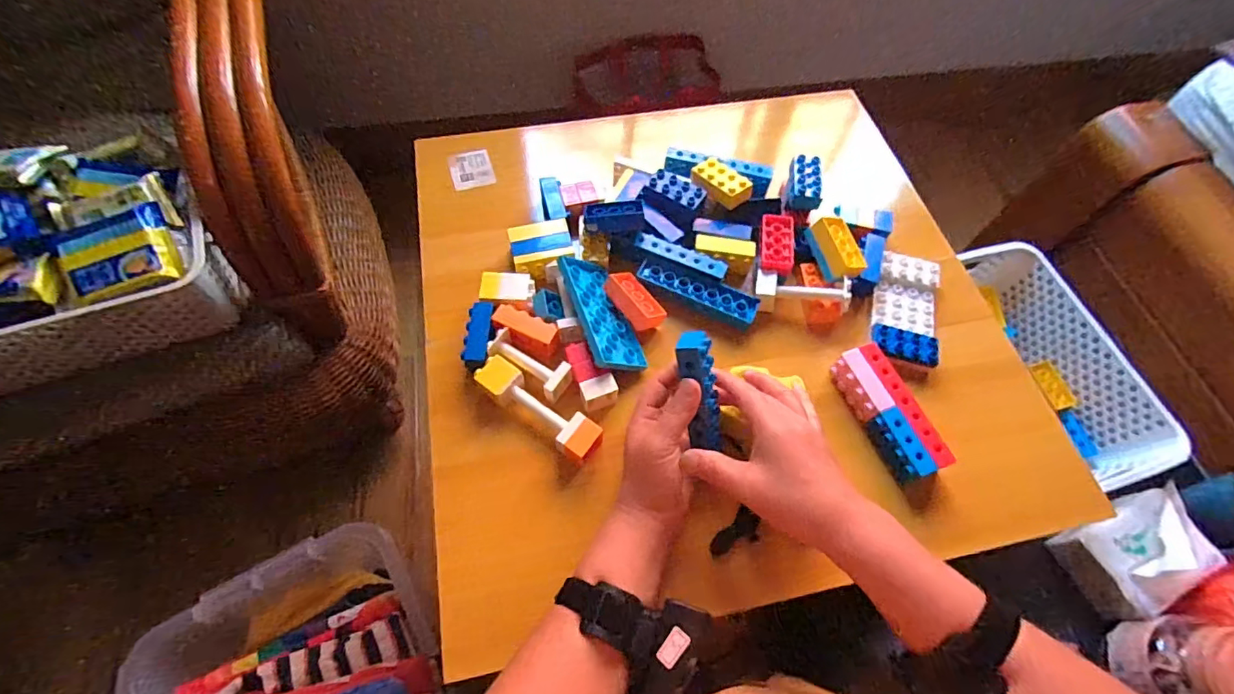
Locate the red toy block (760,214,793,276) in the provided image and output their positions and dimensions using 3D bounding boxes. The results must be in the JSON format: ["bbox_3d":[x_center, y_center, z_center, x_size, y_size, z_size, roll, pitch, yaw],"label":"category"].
[{"bbox_3d":[0.168,-0.110,0.566,0.031,0.018,0.071,7,62,1],"label":"red toy block"}]

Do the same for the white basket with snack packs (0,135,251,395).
[{"bbox_3d":[-0.567,-0.081,0.528,0.294,0.122,0.198,-26,66,-16],"label":"white basket with snack packs"}]

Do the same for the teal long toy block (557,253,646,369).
[{"bbox_3d":[-0.016,-0.035,0.536,0.068,0.009,0.124,6,55,-44],"label":"teal long toy block"}]

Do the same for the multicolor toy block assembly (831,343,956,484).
[{"bbox_3d":[0.251,0.061,0.500,0.042,0.036,0.124,-19,64,-12],"label":"multicolor toy block assembly"}]

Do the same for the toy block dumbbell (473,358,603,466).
[{"bbox_3d":[-0.071,0.058,0.491,0.128,0.041,0.034,34,65,15],"label":"toy block dumbbell"}]

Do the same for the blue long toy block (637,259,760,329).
[{"bbox_3d":[0.084,-0.058,0.560,0.126,0.029,0.036,19,62,8],"label":"blue long toy block"}]

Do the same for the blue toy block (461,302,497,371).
[{"bbox_3d":[-0.133,-0.007,0.521,0.026,0.026,0.071,5,61,0],"label":"blue toy block"}]

